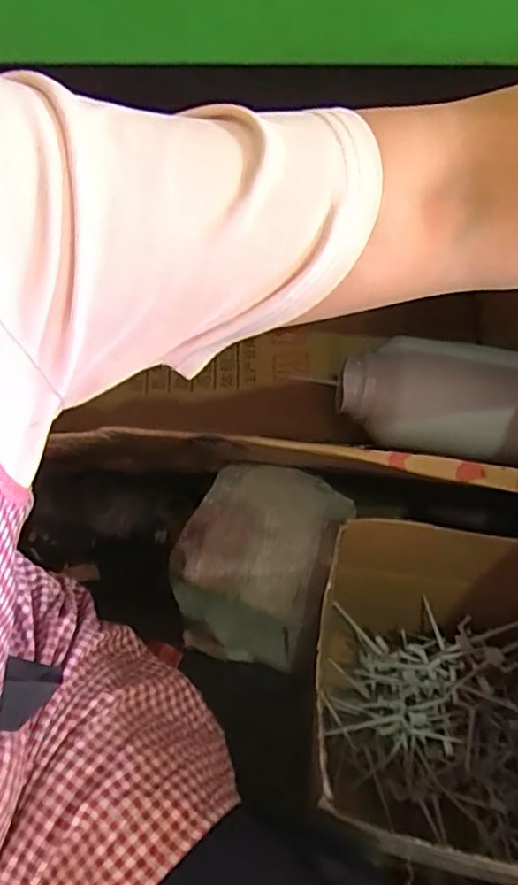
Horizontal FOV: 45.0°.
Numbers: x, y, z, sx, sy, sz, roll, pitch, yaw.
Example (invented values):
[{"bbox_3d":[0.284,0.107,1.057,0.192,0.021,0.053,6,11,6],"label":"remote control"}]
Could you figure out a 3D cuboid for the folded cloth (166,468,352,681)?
[{"bbox_3d":[0.004,0.173,0.857,0.193,0.209,0.190,12,52,13],"label":"folded cloth"}]

